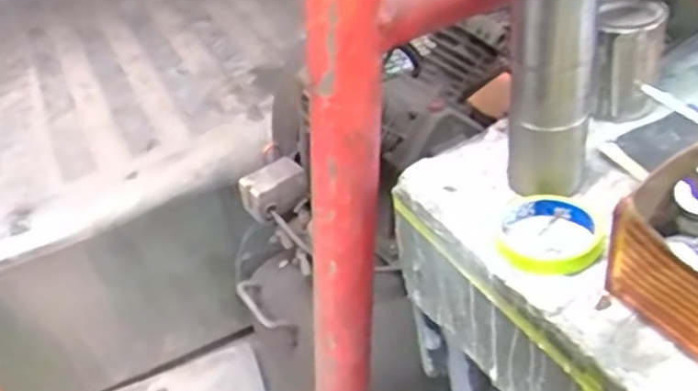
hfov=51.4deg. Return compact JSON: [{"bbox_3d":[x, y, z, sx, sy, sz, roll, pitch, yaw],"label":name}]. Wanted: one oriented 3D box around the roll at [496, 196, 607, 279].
[{"bbox_3d":[0.174,0.033,0.633,0.089,0.027,0.089,-7,38,5],"label":"roll"}]

